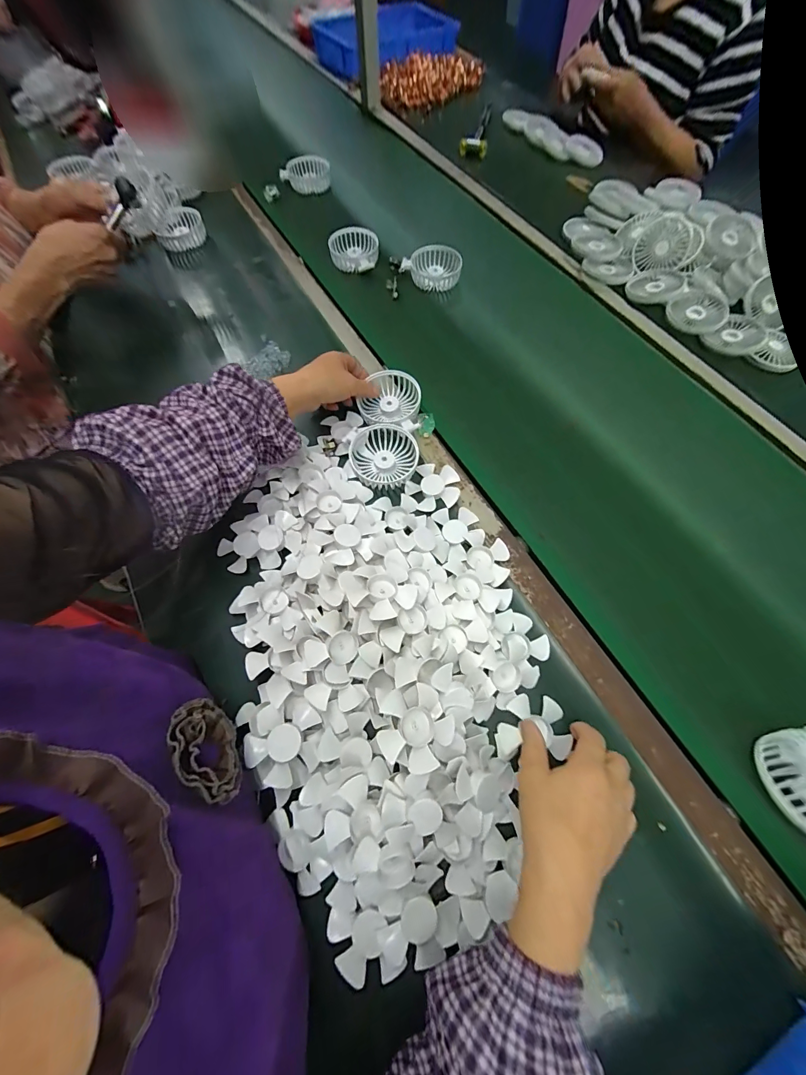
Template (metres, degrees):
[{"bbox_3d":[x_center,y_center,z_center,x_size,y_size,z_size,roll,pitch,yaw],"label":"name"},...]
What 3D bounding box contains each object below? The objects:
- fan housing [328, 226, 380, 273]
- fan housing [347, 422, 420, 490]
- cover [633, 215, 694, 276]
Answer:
[{"bbox_3d":[-0.090,-0.536,0.697,0.090,0.039,0.072,1,66,-1],"label":"fan housing"},{"bbox_3d":[-0.024,-0.106,0.492,0.085,0.028,0.084,-14,67,-7],"label":"fan housing"},{"bbox_3d":[0.454,-0.506,0.652,0.088,0.013,0.100,13,99,2],"label":"cover"}]

